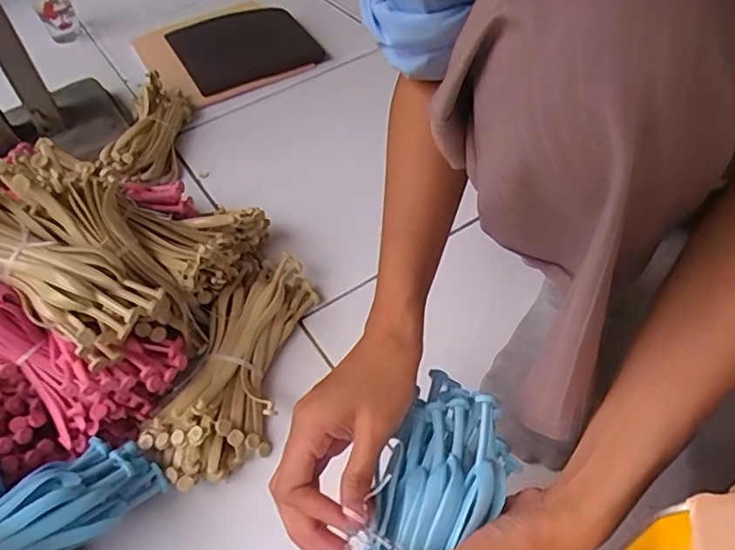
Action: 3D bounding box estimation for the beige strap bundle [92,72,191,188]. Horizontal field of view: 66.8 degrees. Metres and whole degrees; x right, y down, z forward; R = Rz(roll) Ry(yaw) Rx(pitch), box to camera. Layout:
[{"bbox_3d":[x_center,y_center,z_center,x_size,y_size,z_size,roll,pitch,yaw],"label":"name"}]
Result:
[{"bbox_3d":[-0.290,-0.192,0.755,0.073,0.055,0.216,0,50,6],"label":"beige strap bundle"}]

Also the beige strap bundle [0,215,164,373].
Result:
[{"bbox_3d":[-0.266,-0.004,0.448,0.200,0.053,0.081,29,56,2],"label":"beige strap bundle"}]

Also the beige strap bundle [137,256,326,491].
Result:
[{"bbox_3d":[-0.119,0.078,0.518,0.100,0.040,0.234,10,52,15],"label":"beige strap bundle"}]

